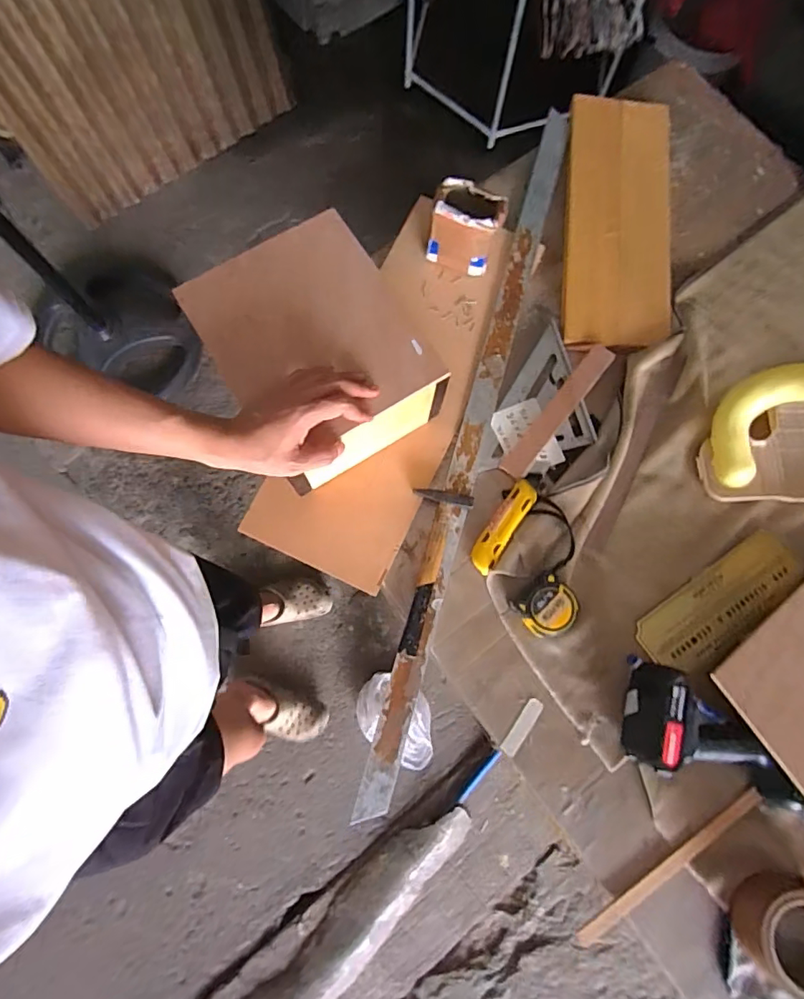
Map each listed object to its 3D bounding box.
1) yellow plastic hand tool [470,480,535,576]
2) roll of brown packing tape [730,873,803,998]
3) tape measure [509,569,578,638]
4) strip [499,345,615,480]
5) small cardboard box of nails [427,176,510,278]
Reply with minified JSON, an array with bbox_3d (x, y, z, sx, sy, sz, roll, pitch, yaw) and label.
[{"bbox_3d":[0.127,0.033,0.636,0.034,0.018,0.126,35,80,5],"label":"yellow plastic hand tool"},{"bbox_3d":[0.412,0.459,0.521,0.100,0.053,0.103,0,79,-1],"label":"roll of brown packing tape"},{"bbox_3d":[0.175,0.131,0.611,0.067,0.037,0.061,-36,82,-8],"label":"tape measure"},{"bbox_3d":[0.206,-0.117,0.667,0.033,0.005,0.215,39,84,11],"label":"strip"},{"bbox_3d":[0.087,-0.366,0.677,0.087,0.085,0.069,21,79,3],"label":"small cardboard box of nails"}]

